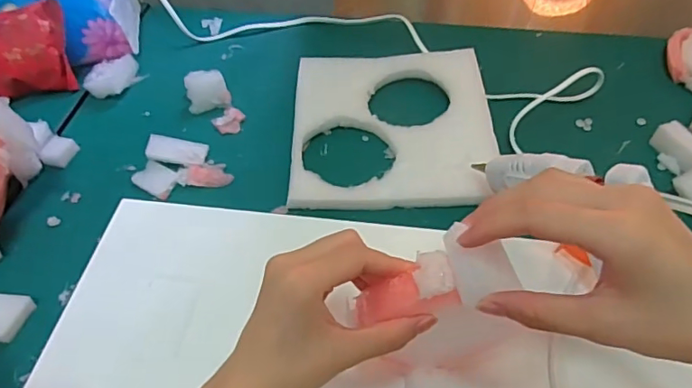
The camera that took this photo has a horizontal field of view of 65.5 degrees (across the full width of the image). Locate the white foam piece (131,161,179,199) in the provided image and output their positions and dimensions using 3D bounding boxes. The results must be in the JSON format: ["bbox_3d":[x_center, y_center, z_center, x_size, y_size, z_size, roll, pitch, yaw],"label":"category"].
[{"bbox_3d":[-0.165,-0.014,0.463,0.040,0.004,0.028,20,57,18],"label":"white foam piece"}]

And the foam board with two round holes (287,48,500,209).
[{"bbox_3d":[0.040,-0.067,0.484,0.174,0.012,0.183,-1,53,3],"label":"foam board with two round holes"}]

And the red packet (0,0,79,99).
[{"bbox_3d":[-0.317,-0.137,0.519,0.091,0.082,0.025,-12,14,-16],"label":"red packet"}]

